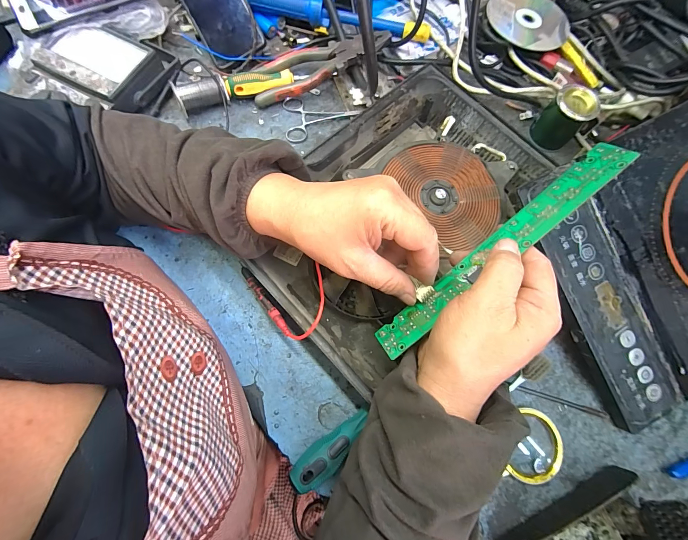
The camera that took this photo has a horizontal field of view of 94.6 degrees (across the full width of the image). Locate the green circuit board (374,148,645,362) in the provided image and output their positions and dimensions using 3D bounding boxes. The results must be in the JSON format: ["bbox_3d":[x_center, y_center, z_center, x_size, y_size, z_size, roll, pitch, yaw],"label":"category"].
[{"bbox_3d":[0.122,-0.012,0.256,0.235,0.004,0.031,-42,46,7],"label":"green circuit board"}]

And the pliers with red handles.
[{"bbox_3d":[-0.036,-0.280,0.425,0.190,0.023,0.058,-25,77,-11],"label":"pliers with red handles"}]

